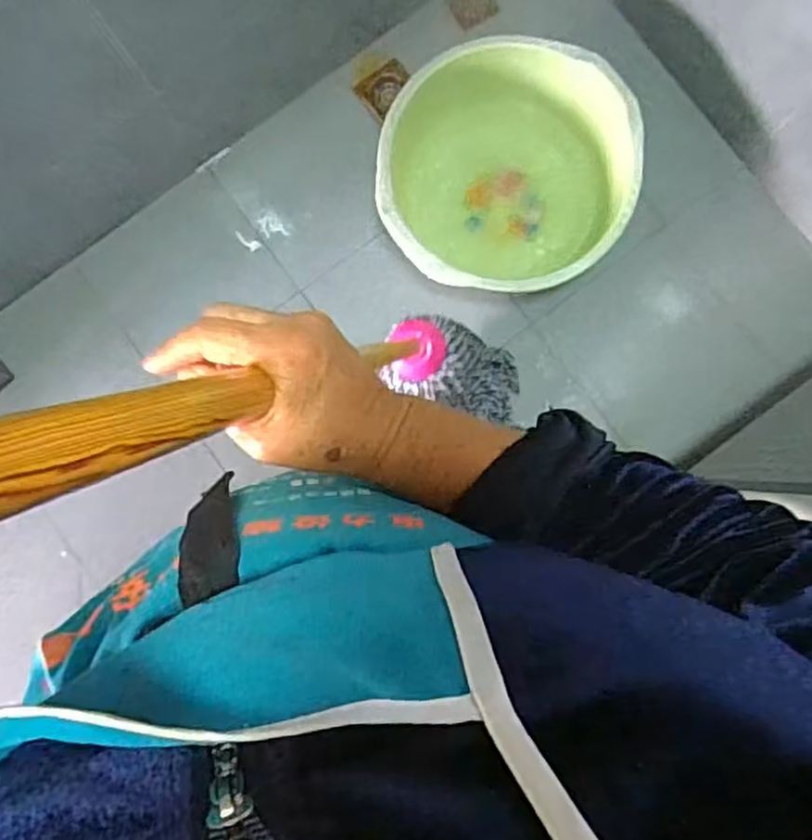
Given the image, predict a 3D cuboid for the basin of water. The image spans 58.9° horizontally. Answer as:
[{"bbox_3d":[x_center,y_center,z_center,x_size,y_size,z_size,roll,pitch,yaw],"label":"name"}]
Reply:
[{"bbox_3d":[0.164,-0.410,1.217,0.404,0.188,0.388,0,83,1],"label":"basin of water"}]

